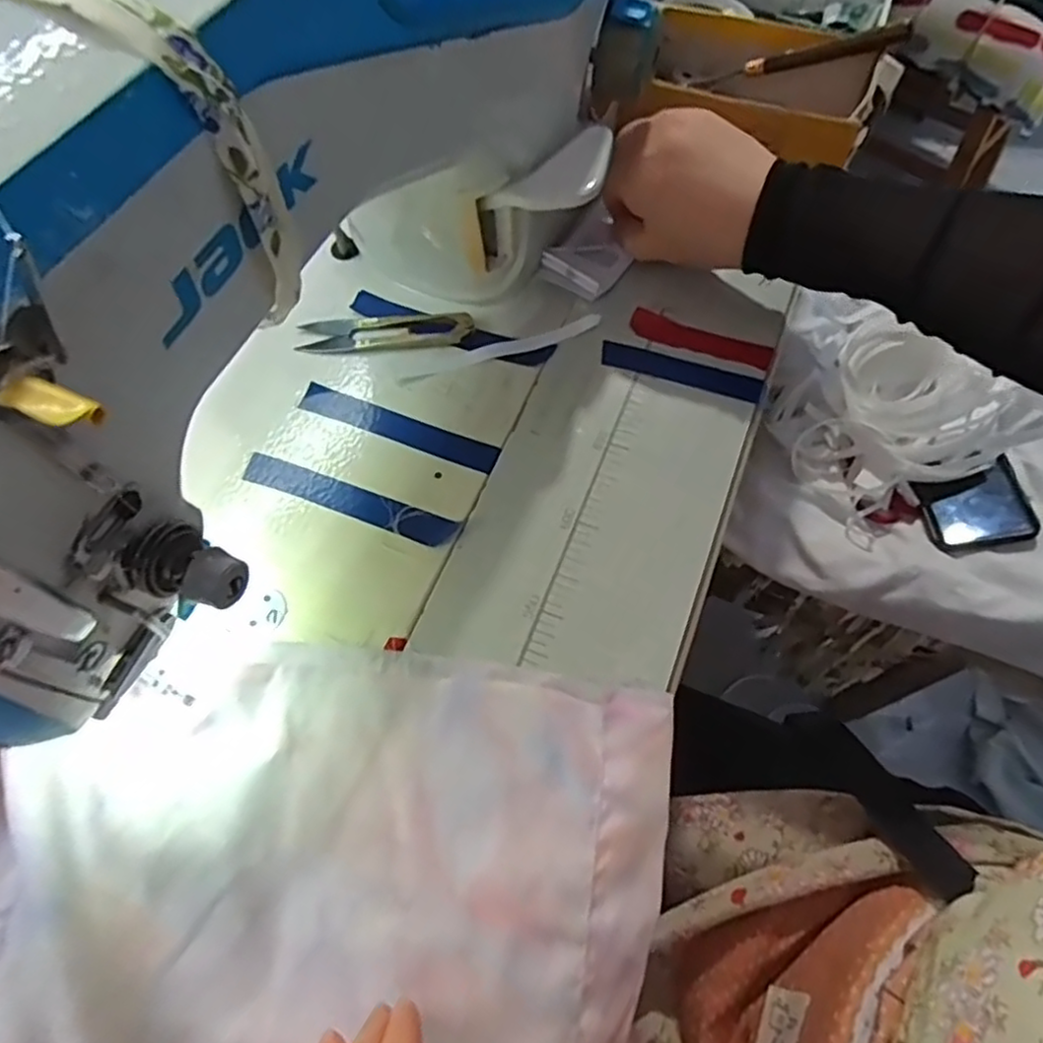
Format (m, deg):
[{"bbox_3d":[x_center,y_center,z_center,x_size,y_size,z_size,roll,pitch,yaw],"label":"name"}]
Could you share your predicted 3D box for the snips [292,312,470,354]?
[{"bbox_3d":[-0.079,-0.111,0.393,0.100,0.010,0.024,-2,63,0],"label":"snips"}]

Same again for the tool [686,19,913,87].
[{"bbox_3d":[0.171,-0.292,0.426,0.127,0.014,0.015,5,60,29],"label":"tool"}]

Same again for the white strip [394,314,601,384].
[{"bbox_3d":[-0.013,-0.097,0.386,0.119,0.004,0.012,-15,65,-3],"label":"white strip"}]

